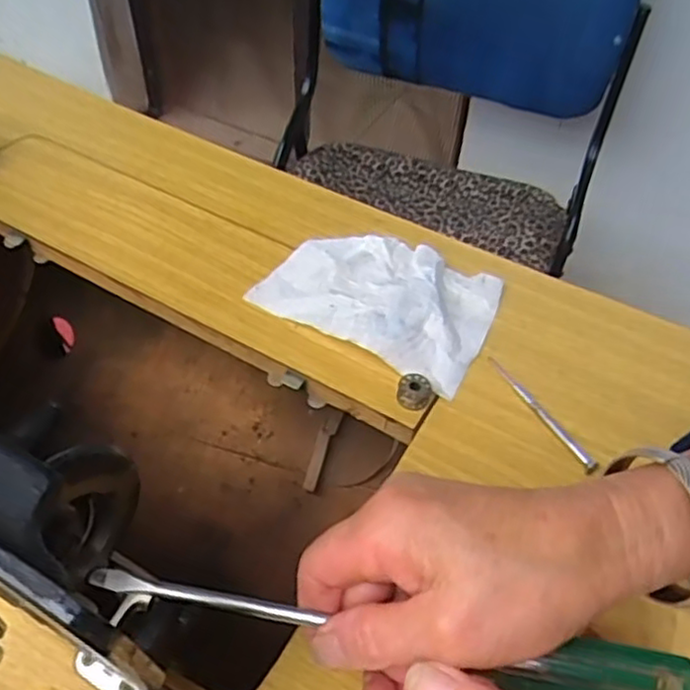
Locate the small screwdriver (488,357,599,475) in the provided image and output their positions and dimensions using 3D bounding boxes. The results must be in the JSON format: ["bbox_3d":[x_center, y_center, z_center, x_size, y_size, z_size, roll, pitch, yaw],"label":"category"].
[{"bbox_3d":[0.121,0.039,0.430,0.007,0.010,0.096,-23,55,-21],"label":"small screwdriver"}]

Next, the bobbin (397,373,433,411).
[{"bbox_3d":[0.044,0.028,0.436,0.021,0.012,0.024,12,51,7],"label":"bobbin"}]

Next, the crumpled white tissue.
[{"bbox_3d":[0.026,-0.039,0.488,0.155,0.016,0.109,25,54,17],"label":"crumpled white tissue"}]

